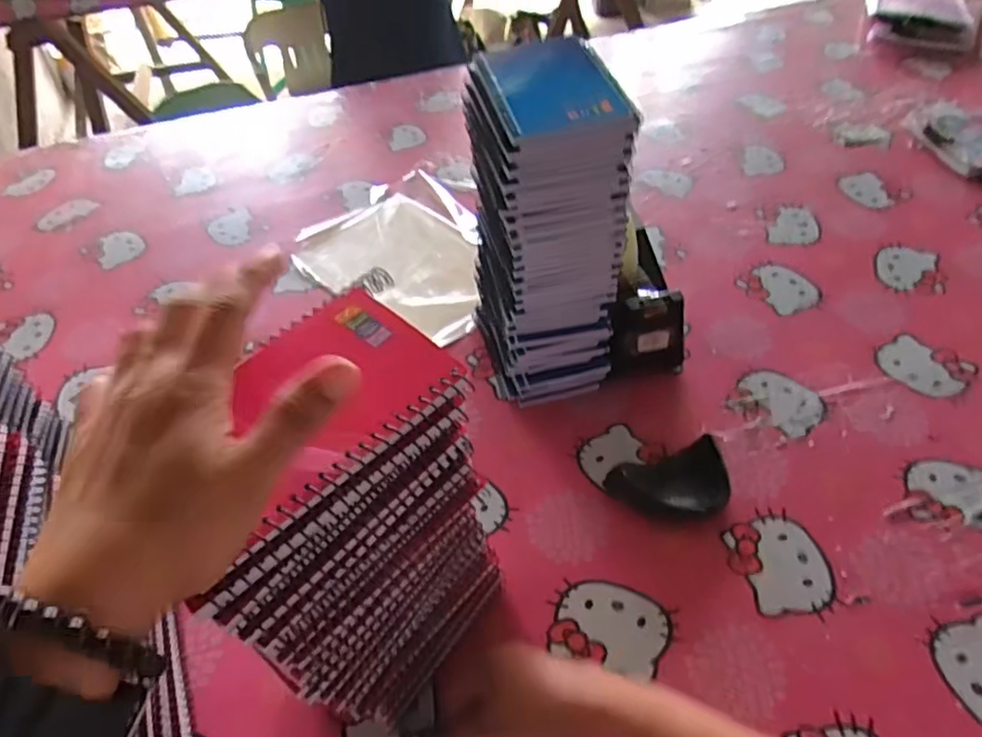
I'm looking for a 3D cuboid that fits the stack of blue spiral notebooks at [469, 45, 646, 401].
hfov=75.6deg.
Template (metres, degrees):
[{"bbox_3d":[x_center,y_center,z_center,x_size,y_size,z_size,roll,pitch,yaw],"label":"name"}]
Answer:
[{"bbox_3d":[0.043,-0.107,0.553,0.104,0.297,0.120,-12,49,-6],"label":"stack of blue spiral notebooks"}]

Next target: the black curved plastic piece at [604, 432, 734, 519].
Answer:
[{"bbox_3d":[0.154,0.101,0.536,0.099,0.029,0.061,-15,50,-8],"label":"black curved plastic piece"}]

